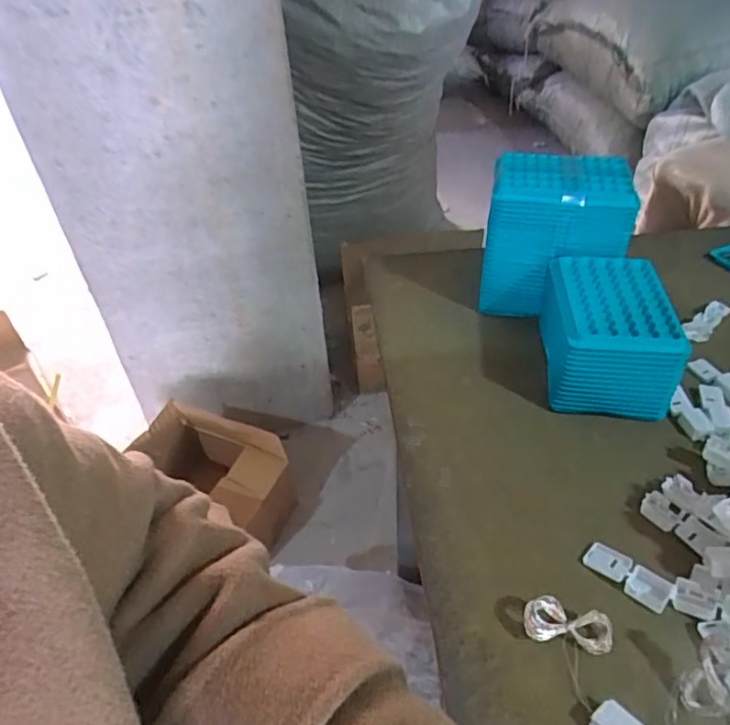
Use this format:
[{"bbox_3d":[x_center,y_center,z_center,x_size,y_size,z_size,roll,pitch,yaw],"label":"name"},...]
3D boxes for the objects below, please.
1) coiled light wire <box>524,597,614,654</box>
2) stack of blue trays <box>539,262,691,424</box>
[{"bbox_3d":[0.127,0.164,0.357,0.053,0.019,0.020,13,43,4],"label":"coiled light wire"},{"bbox_3d":[0.218,-0.028,0.524,0.096,0.084,0.136,3,42,8],"label":"stack of blue trays"}]

